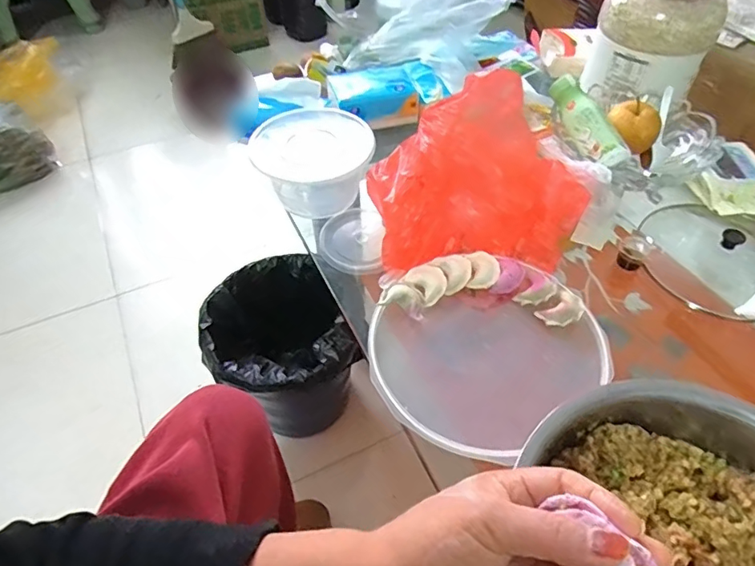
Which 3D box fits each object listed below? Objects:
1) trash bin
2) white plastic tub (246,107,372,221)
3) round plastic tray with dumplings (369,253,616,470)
[{"bbox_3d":[-0.170,0.132,0.921,0.227,0.257,0.253,-15,52,-11],"label":"trash bin"},{"bbox_3d":[-0.093,-0.179,0.753,0.172,0.098,0.152,-5,50,-3],"label":"white plastic tub"},{"bbox_3d":[0.118,0.070,0.587,0.258,0.043,0.260,31,57,24],"label":"round plastic tray with dumplings"}]

